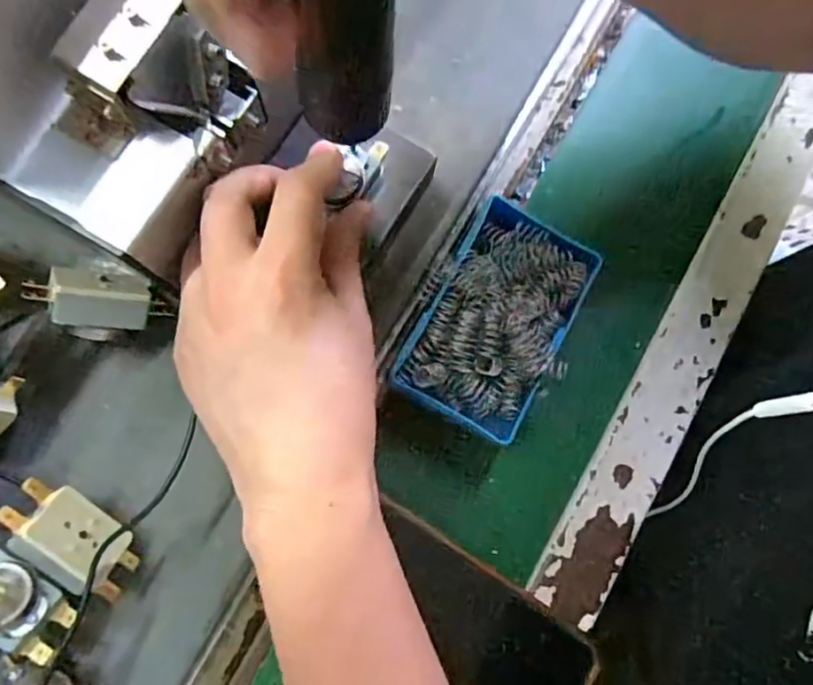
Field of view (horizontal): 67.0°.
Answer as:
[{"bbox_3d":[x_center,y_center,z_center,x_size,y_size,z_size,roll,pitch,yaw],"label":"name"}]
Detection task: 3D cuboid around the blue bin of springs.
[{"bbox_3d":[0.046,-0.013,0.328,0.073,0.041,0.114,29,81,0],"label":"blue bin of springs"}]

